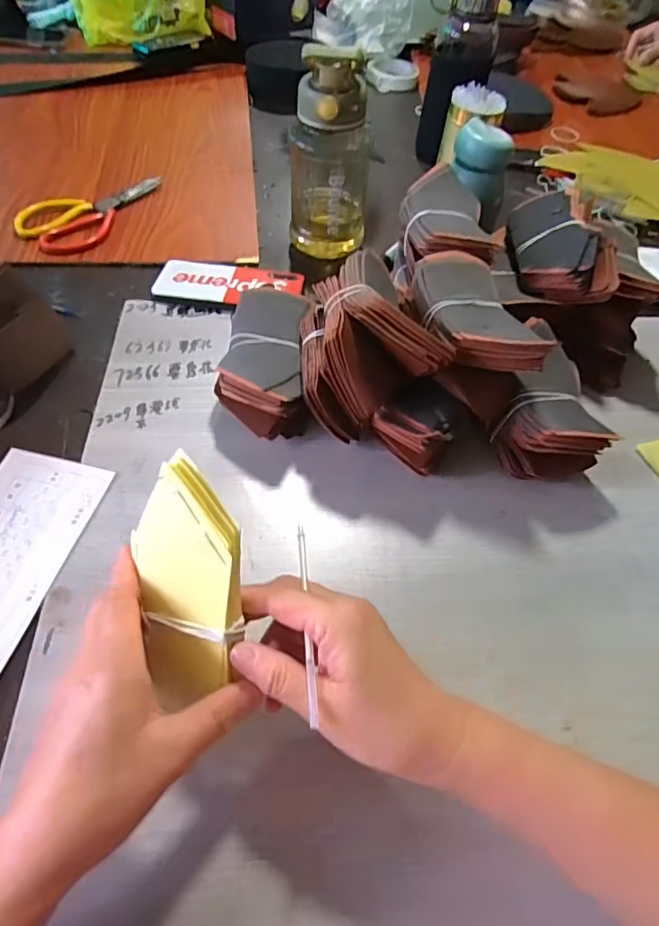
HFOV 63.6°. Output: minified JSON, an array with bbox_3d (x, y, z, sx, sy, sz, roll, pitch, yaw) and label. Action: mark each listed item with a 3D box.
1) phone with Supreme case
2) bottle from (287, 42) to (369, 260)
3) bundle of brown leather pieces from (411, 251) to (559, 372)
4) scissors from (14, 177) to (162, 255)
[{"bbox_3d":[-0.112,-0.204,0.605,0.160,0.012,0.066,2,52,-4],"label":"phone with Supreme case"},{"bbox_3d":[0.003,-0.338,0.601,0.089,0.203,0.074,6,52,-1],"label":"bottle"},{"bbox_3d":[0.118,-0.122,0.430,0.079,0.035,0.129,-4,54,-8],"label":"bundle of brown leather pieces"},{"bbox_3d":[-0.300,-0.332,0.679,0.097,0.018,0.206,22,54,11],"label":"scissors"}]

